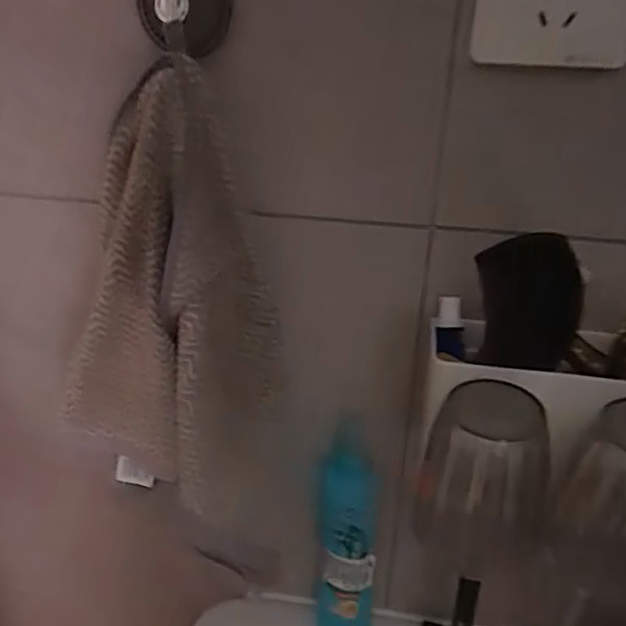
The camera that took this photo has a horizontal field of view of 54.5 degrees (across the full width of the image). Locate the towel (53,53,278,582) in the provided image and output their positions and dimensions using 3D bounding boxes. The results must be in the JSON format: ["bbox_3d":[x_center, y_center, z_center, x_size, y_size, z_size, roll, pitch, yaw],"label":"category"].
[{"bbox_3d":[-0.093,0.018,0.394,0.148,0.305,0.082,9,27,15],"label":"towel"}]

